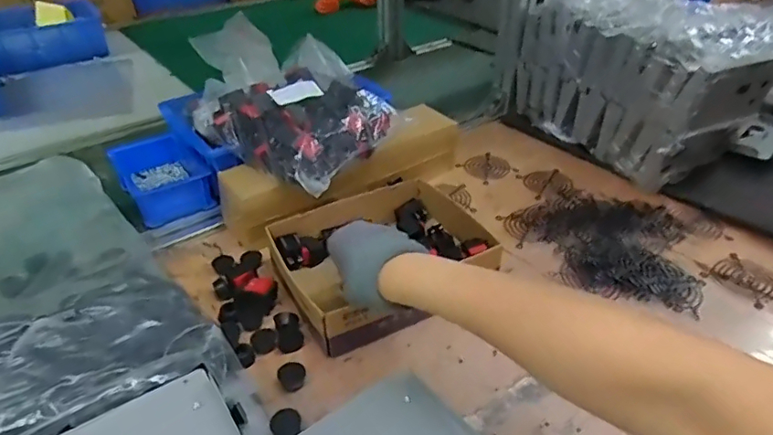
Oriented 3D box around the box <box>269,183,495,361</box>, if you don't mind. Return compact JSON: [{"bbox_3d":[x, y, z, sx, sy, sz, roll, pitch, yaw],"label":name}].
[{"bbox_3d":[-0.006,0.039,0.593,0.209,0.046,0.179,-18,40,-21],"label":"box"}]

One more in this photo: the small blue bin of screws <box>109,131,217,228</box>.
[{"bbox_3d":[-0.302,-0.053,0.738,0.097,0.051,0.163,-24,41,-29],"label":"small blue bin of screws"}]

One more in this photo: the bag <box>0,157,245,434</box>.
[{"bbox_3d":[-0.381,0.084,0.519,0.317,0.085,0.444,-26,43,-31],"label":"bag"}]

